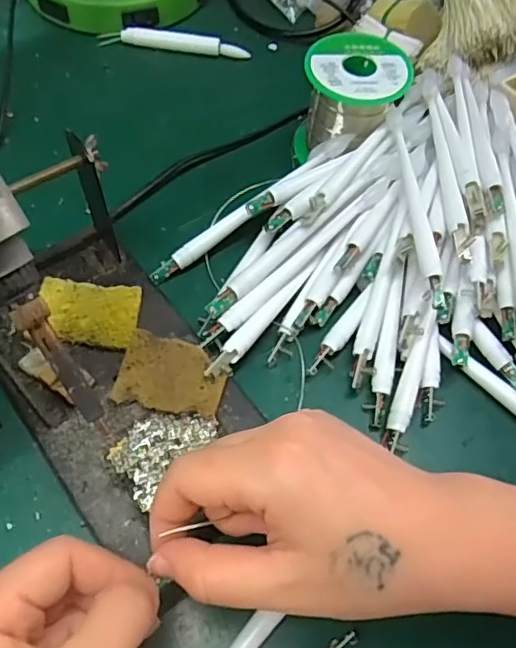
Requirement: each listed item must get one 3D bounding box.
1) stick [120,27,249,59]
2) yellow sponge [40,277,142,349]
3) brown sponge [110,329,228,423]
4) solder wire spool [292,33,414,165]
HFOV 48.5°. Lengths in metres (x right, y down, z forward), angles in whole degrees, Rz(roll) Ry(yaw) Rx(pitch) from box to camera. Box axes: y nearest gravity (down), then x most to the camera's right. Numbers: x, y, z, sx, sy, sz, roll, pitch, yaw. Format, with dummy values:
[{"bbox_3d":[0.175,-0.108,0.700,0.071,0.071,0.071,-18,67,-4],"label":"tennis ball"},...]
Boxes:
[{"bbox_3d":[-0.058,-0.225,0.459,0.101,0.010,0.009,7,60,-1],"label":"stick"},{"bbox_3d":[-0.095,-0.006,0.322,0.055,0.006,0.039,4,60,-3],"label":"yellow sponge"},{"bbox_3d":[-0.045,0.027,0.303,0.055,0.007,0.039,14,60,3],"label":"brown sponge"},{"bbox_3d":[0.062,-0.151,0.391,0.067,0.064,0.062,8,60,0],"label":"solder wire spool"}]

